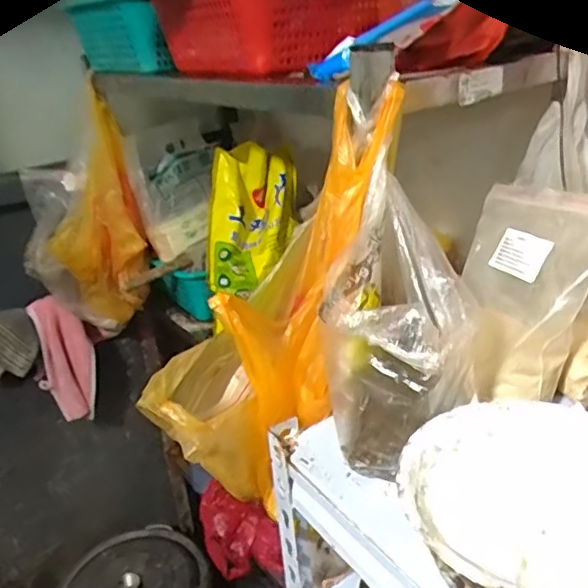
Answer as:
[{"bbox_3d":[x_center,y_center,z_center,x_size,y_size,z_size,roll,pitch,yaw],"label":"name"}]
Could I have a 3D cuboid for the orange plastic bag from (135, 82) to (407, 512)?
[{"bbox_3d":[-0.002,0.002,0.544,0.161,0.388,0.121,28,-2,-41],"label":"orange plastic bag"}]

